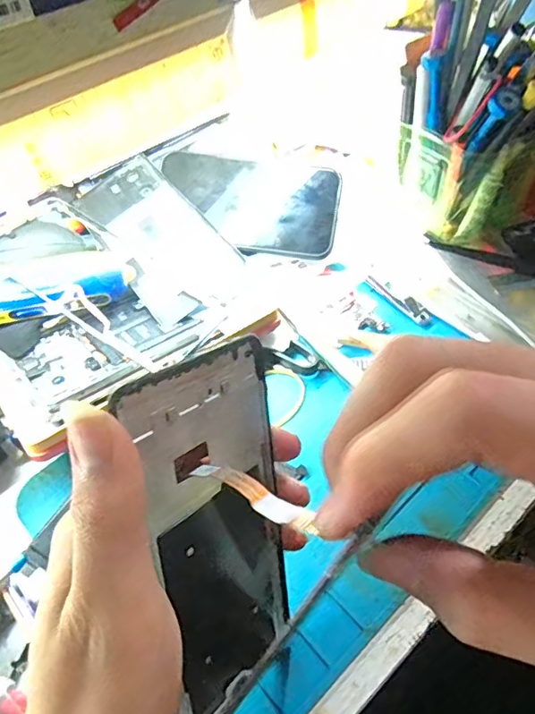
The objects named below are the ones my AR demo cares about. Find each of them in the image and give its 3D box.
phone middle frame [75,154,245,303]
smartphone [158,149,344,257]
[{"bbox_3d":[-0.083,-0.098,0.396,0.064,0.010,0.153,-38,68,-12],"label":"phone middle frame"},{"bbox_3d":[-0.014,-0.120,0.409,0.138,0.011,0.071,8,89,7],"label":"smartphone"}]

